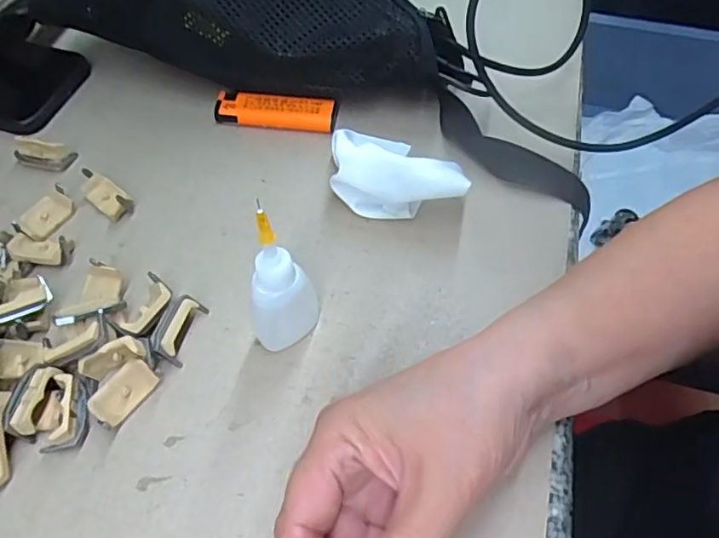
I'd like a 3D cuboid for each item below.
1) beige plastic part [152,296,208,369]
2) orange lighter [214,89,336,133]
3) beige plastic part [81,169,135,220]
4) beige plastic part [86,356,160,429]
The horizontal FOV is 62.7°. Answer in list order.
[{"bbox_3d":[-0.095,0.030,0.306,0.015,0.017,0.035,13,56,10],"label":"beige plastic part"},{"bbox_3d":[-0.058,-0.108,0.404,0.082,0.012,0.023,7,56,6],"label":"orange lighter"},{"bbox_3d":[-0.154,-0.045,0.358,0.036,0.016,0.018,33,62,22],"label":"beige plastic part"},{"bbox_3d":[-0.114,0.060,0.285,0.019,0.011,0.031,48,64,-12],"label":"beige plastic part"}]

